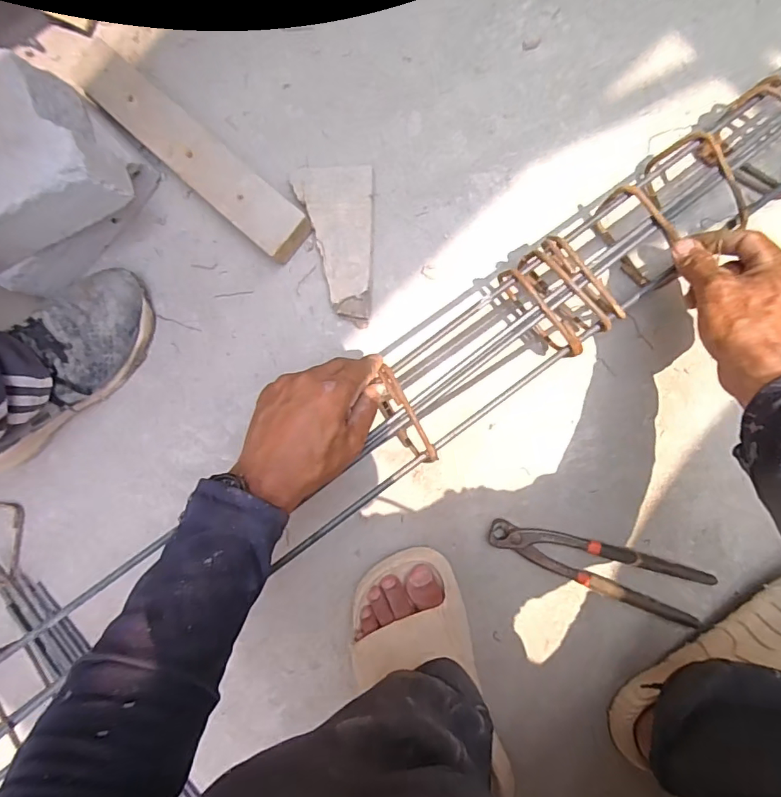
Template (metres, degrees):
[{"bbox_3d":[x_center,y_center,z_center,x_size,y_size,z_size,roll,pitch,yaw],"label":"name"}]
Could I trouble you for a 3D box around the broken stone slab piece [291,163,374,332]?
[{"bbox_3d":[-0.061,-0.165,0.526,0.083,0.025,0.163,0,88,8],"label":"broken stone slab piece"}]

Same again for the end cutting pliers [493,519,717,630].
[{"bbox_3d":[0.212,0.170,0.503,0.217,0.020,0.053,18,91,8],"label":"end cutting pliers"}]

